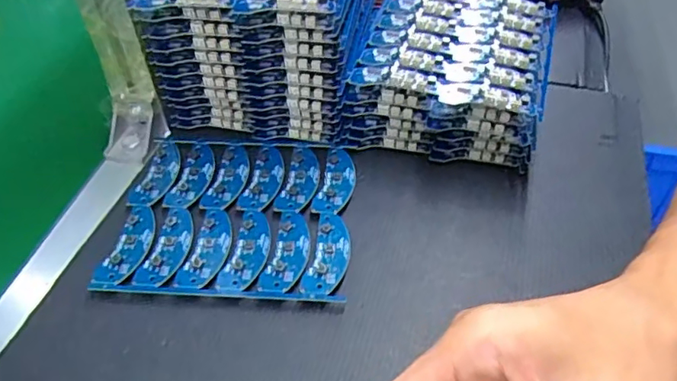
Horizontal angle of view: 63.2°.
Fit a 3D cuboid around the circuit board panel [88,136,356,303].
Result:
[{"bbox_3d":[-0.070,0.013,0.384,0.153,0.010,0.139,3,49,3],"label":"circuit board panel"}]

